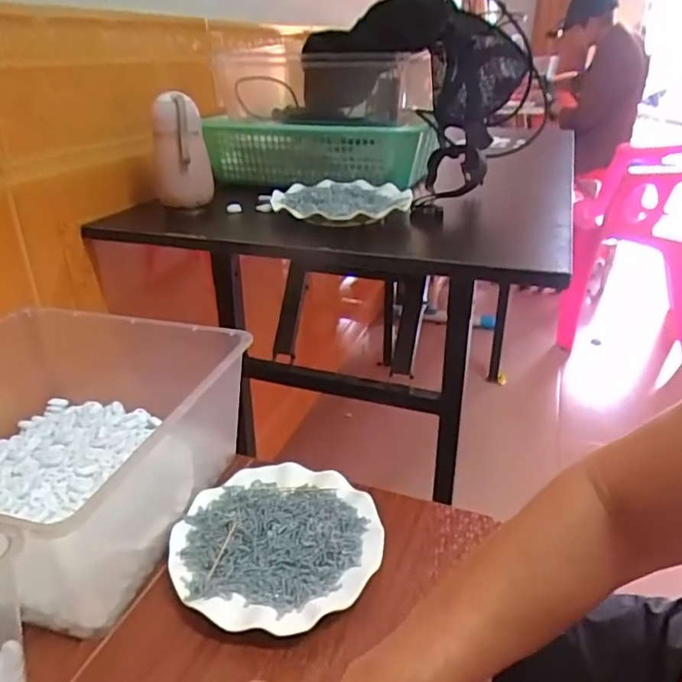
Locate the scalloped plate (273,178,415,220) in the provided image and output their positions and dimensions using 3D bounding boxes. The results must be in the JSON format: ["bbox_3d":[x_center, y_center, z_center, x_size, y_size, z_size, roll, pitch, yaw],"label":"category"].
[{"bbox_3d":[0.001,-0.187,0.749,0.180,0.017,0.165,0,27,0],"label":"scalloped plate"}]

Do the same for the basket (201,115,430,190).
[{"bbox_3d":[-0.039,-0.294,0.888,0.337,0.100,0.154,7,28,14],"label":"basket"}]

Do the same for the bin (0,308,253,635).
[{"bbox_3d":[-0.278,0.094,0.553,0.308,0.135,0.322,8,28,15],"label":"bin"}]

